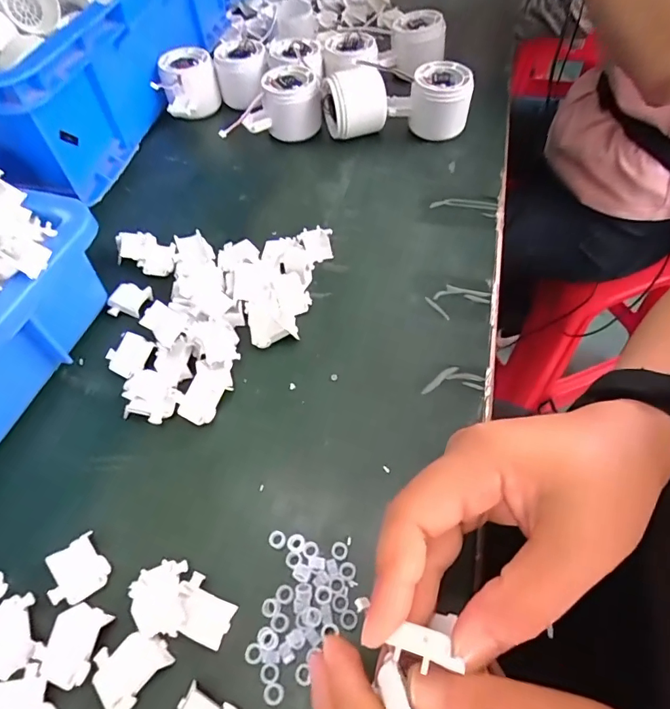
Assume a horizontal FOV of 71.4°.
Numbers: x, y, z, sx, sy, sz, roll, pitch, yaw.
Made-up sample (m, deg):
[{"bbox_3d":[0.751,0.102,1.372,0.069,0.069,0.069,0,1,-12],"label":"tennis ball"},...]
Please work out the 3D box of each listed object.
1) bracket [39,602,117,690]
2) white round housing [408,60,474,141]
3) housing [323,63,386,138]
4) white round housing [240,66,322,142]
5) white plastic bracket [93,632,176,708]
[{"bbox_3d":[-0.132,0.147,0.237,0.027,0.006,0.034,5,57,6],"label":"bracket"},{"bbox_3d":[0.105,-0.250,0.467,0.058,0.058,0.054,6,57,6],"label":"white round housing"},{"bbox_3d":[0.018,-0.252,0.465,0.052,0.062,0.051,-15,57,-8],"label":"housing"},{"bbox_3d":[-0.054,-0.251,0.475,0.081,0.054,0.056,-17,57,-9],"label":"white round housing"},{"bbox_3d":[-0.101,0.153,0.229,0.029,0.005,0.033,34,64,22],"label":"white plastic bracket"}]

